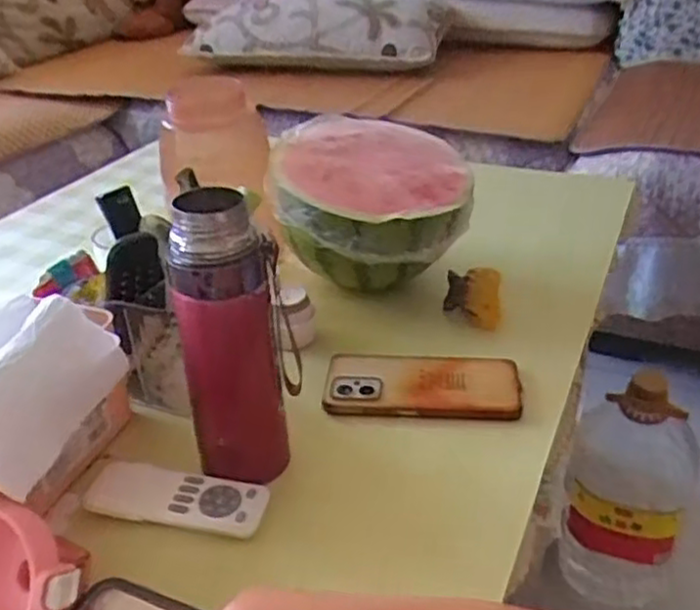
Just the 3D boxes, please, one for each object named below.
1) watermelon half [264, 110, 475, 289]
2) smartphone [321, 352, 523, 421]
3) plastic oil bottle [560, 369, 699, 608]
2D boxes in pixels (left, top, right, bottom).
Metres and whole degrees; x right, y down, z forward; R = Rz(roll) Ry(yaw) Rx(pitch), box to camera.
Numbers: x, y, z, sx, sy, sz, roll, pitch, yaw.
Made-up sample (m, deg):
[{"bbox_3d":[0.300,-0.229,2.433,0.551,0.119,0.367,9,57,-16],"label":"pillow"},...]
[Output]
[{"bbox_3d":[0.022,-0.100,0.741,0.196,0.126,0.174,-1,31,2],"label":"watermelon half"},{"bbox_3d":[0.062,0.070,0.616,0.162,0.019,0.072,2,31,7],"label":"smartphone"},{"bbox_3d":[0.360,0.237,0.938,0.137,0.316,0.115,13,34,23],"label":"plastic oil bottle"}]

